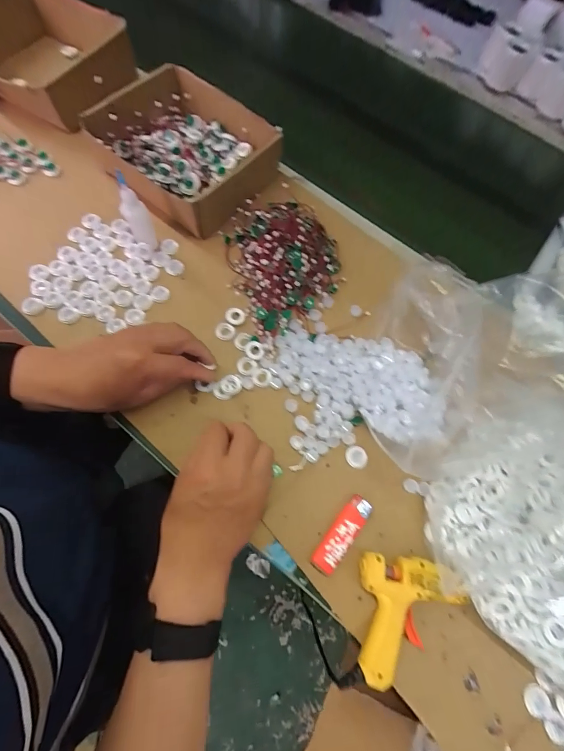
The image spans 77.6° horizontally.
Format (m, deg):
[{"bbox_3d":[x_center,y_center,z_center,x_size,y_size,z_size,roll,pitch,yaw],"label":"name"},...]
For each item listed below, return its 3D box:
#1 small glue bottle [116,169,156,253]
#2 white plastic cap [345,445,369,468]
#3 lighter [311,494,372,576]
[{"bbox_3d":[-0.183,-0.202,0.436,0.030,0.092,0.021,30,70,7],"label":"small glue bottle"},{"bbox_3d":[0.084,0.091,0.393,0.024,0.004,0.024,1,69,-4],"label":"white plastic cap"},{"bbox_3d":[0.063,0.164,0.363,0.025,0.010,0.083,40,71,11],"label":"lighter"}]

